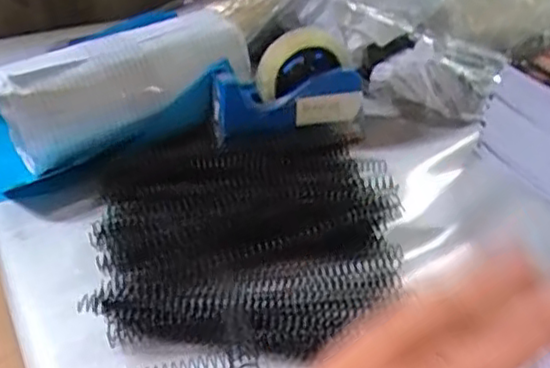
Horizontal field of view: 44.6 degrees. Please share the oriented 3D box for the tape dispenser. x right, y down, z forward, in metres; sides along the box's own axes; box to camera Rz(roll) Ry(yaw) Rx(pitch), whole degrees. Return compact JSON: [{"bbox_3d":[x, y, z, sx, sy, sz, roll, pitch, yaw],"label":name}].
[{"bbox_3d":[0.014,-0.105,0.690,0.155,0.088,0.058,-6,34,-10],"label":"tape dispenser"}]

